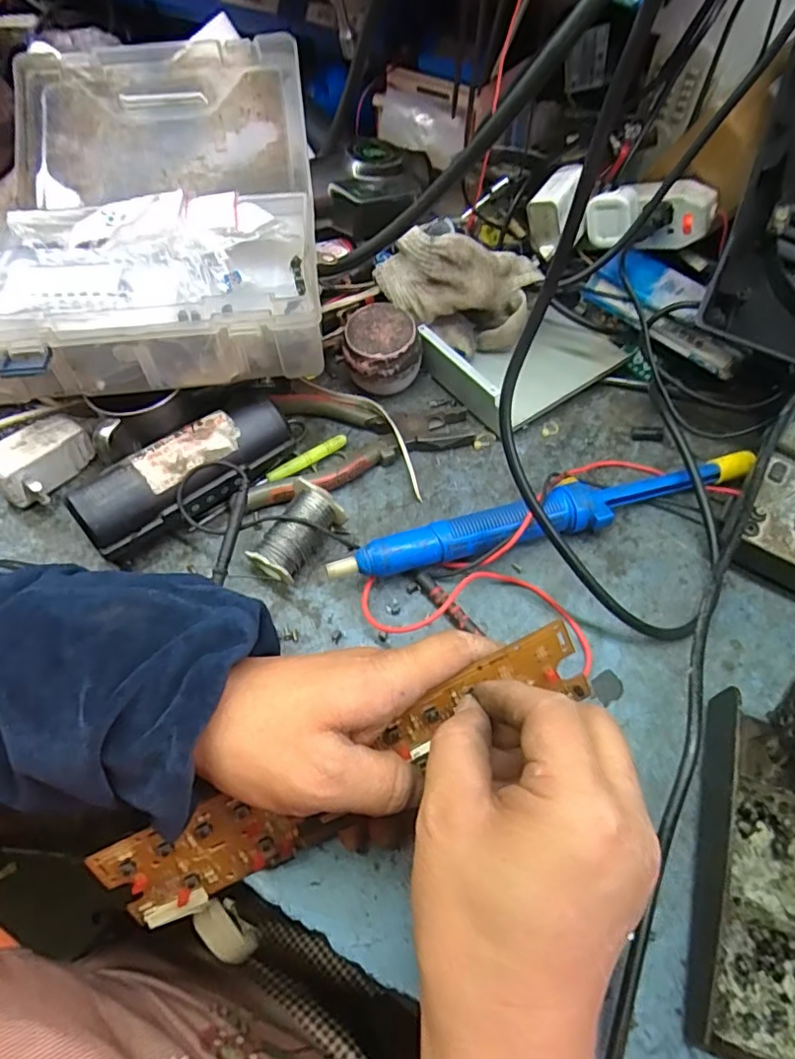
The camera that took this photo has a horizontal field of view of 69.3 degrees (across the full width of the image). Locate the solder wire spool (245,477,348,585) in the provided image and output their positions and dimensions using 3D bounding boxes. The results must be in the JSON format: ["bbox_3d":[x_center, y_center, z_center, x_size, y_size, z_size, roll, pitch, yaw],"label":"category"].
[{"bbox_3d":[-0.066,0.005,0.384,0.034,0.037,0.062,24,57,14],"label":"solder wire spool"}]

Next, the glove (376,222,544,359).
[{"bbox_3d":[0.048,-0.190,0.480,0.126,0.093,0.046,1,55,-1],"label":"glove"}]

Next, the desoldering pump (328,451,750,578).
[{"bbox_3d":[0.110,-0.008,0.401,0.315,0.031,0.033,-13,56,-11],"label":"desoldering pump"}]

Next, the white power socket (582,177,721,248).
[{"bbox_3d":[0.227,-0.284,0.520,0.105,0.053,0.046,6,53,19],"label":"white power socket"}]

